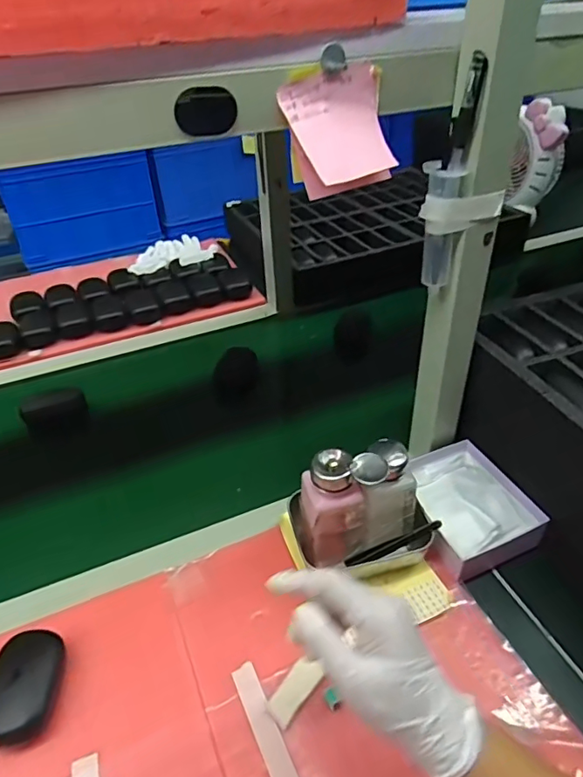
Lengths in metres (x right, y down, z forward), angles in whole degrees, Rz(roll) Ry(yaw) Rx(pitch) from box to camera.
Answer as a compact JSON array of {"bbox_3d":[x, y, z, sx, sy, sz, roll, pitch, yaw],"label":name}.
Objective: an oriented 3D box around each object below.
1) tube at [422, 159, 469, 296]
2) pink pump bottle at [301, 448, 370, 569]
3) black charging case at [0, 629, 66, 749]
[{"bbox_3d":[0.129,-0.139,0.461,0.025,0.115,0.027,-15,40,-15],"label":"tube"},{"bbox_3d":[0.039,0.113,0.492,0.057,0.115,0.046,-12,39,-12],"label":"pink pump bottle"},{"bbox_3d":[-0.225,0.250,0.436,0.049,0.034,0.081,-2,38,1],"label":"black charging case"}]

